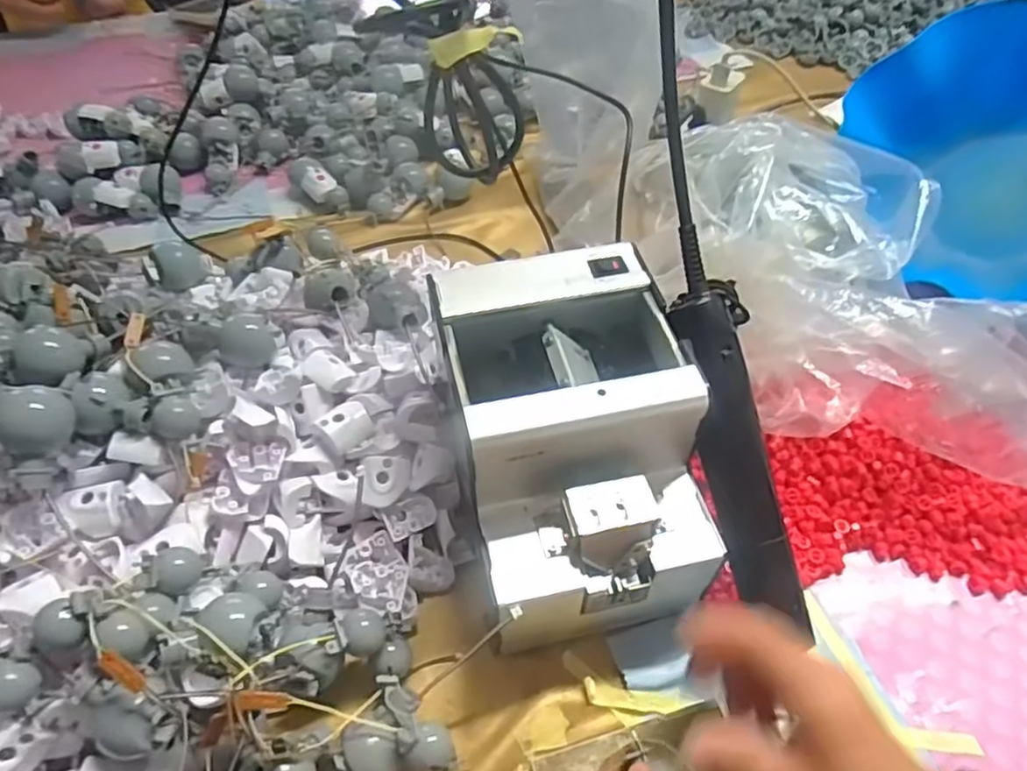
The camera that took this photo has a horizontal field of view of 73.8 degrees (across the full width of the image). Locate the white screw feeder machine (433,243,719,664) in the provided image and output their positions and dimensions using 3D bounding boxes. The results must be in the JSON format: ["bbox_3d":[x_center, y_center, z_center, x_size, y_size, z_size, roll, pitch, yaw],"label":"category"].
[{"bbox_3d":[0.030,0.038,0.391,0.122,0.140,0.178,-13,52,-10],"label":"white screw feeder machine"}]

